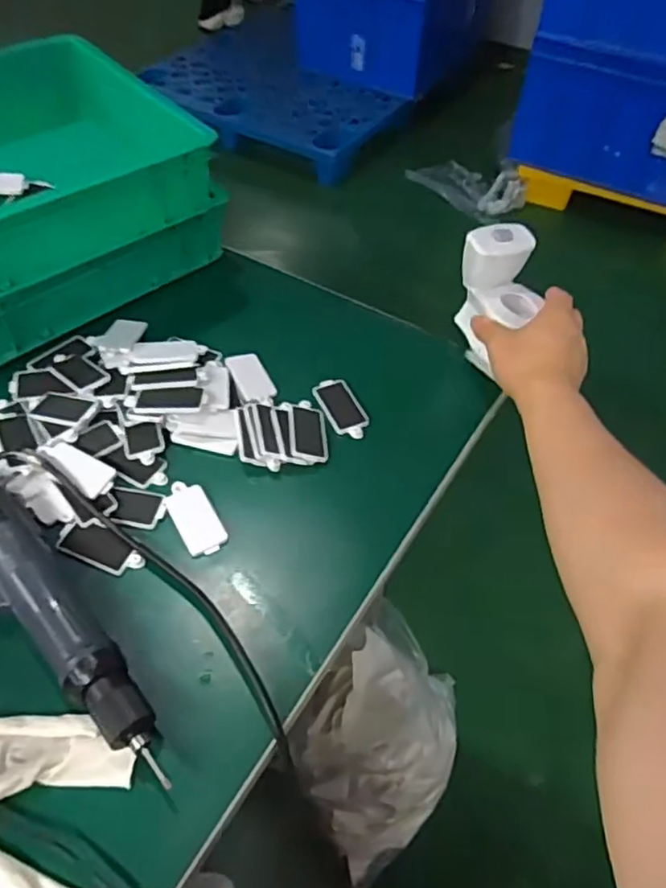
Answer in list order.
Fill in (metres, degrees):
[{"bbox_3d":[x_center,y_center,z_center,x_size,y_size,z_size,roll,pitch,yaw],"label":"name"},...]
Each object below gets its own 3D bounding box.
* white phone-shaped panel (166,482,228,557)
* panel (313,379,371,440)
[{"bbox_3d":[-0.113,0.059,0.512,0.034,0.005,0.072,-25,57,-19],"label":"white phone-shaped panel"},{"bbox_3d":[0.010,-0.034,0.589,0.035,0.009,0.070,-22,56,-17],"label":"panel"}]

